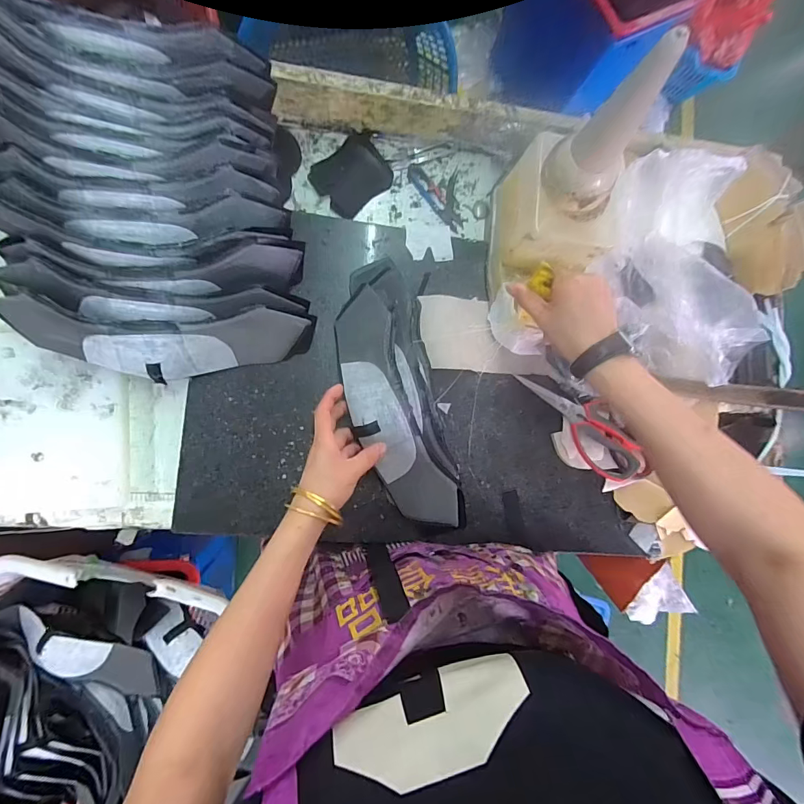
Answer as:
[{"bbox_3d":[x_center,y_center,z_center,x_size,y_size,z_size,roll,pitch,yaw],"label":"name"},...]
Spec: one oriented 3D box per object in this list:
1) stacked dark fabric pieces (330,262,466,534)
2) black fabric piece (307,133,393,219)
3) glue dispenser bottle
[{"bbox_3d":[-0.006,-0.004,0.479,0.109,0.057,0.322,-15,91,-8],"label":"stacked dark fabric pieces"},{"bbox_3d":[-0.065,-0.297,0.536,0.096,0.013,0.078,-43,93,-7],"label":"black fabric piece"},{"bbox_3d":[0.183,-0.212,0.418,0.107,0.247,0.130,5,87,-7],"label":"glue dispenser bottle"}]

